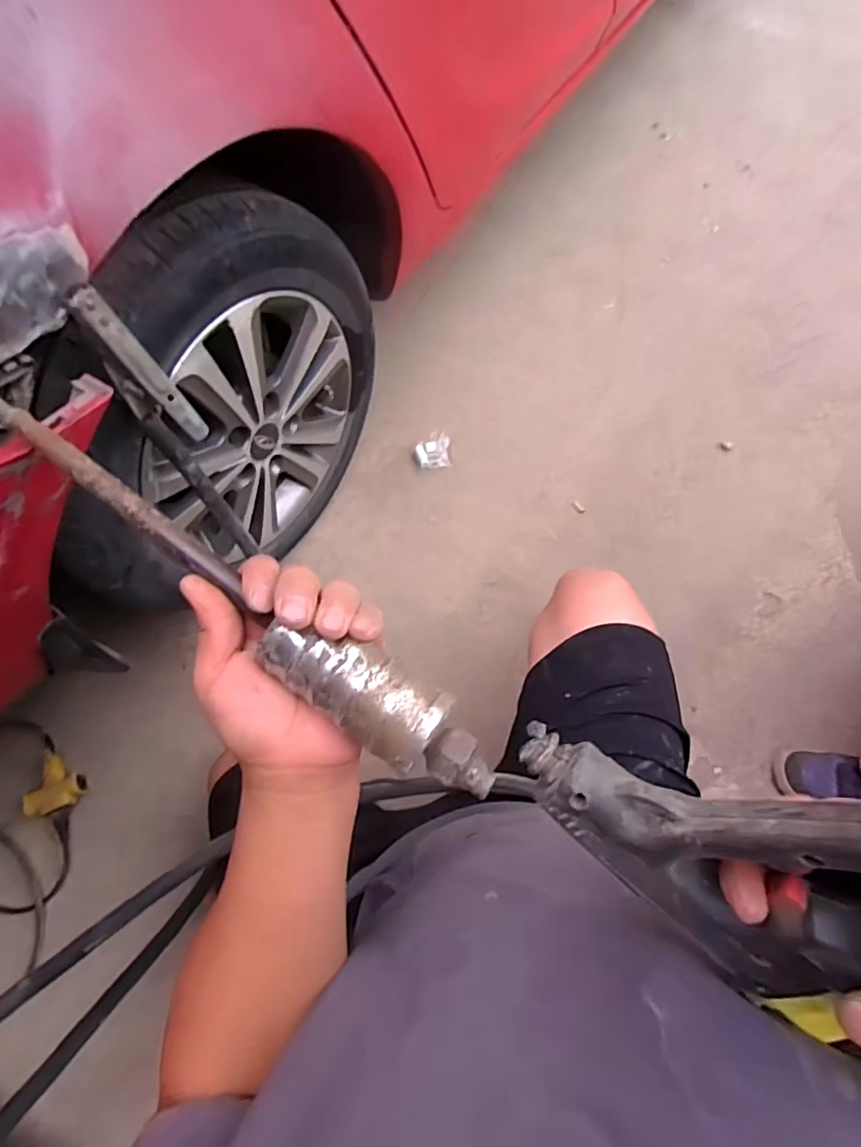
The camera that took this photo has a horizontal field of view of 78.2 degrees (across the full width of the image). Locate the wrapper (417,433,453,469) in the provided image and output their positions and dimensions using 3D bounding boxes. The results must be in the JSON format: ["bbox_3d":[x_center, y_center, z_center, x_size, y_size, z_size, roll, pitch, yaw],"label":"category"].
[{"bbox_3d":[0.006,-0.250,1.082,0.066,0.021,0.071,-3,69,2],"label":"wrapper"}]

